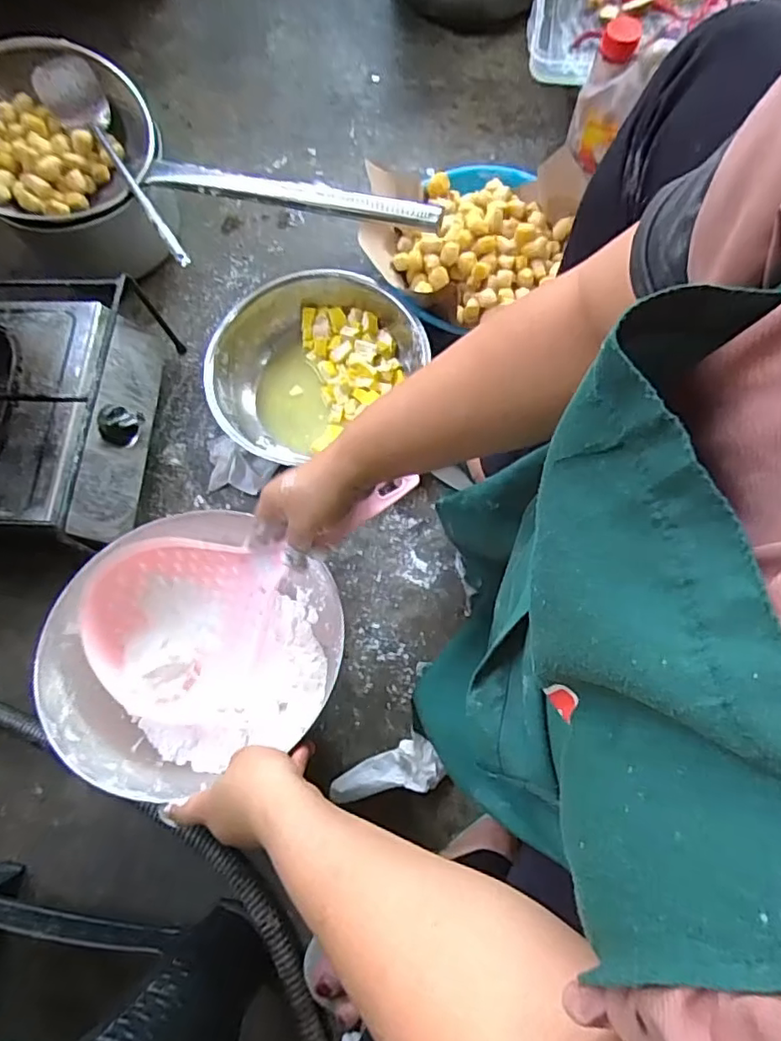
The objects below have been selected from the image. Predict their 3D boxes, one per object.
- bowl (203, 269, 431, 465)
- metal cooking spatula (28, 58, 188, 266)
[{"bbox_3d":[-0.092,-0.180,0.722,0.244,0.082,0.246,0,72,2],"label":"bowl"},{"bbox_3d":[-0.338,-0.432,0.700,0.072,0.045,0.339,-29,74,-8],"label":"metal cooking spatula"}]

